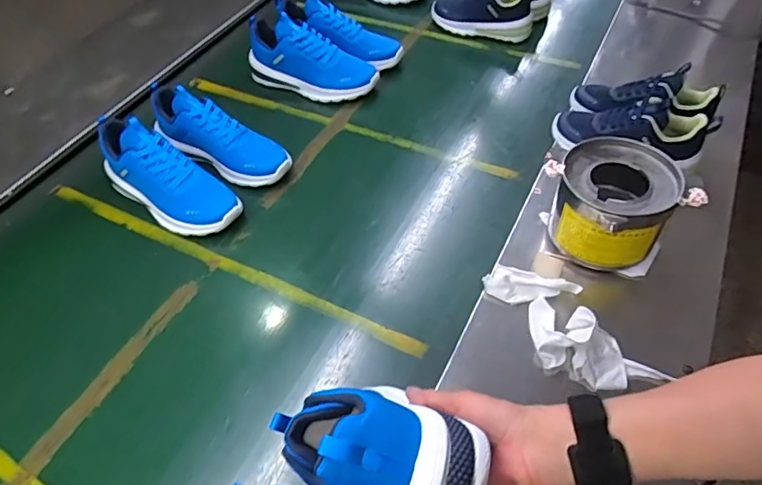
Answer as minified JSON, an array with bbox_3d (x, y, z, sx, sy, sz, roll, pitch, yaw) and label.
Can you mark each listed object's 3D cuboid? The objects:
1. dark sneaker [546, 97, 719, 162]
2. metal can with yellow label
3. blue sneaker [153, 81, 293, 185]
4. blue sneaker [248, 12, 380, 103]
[{"bbox_3d":[0.368,-0.174,0.764,0.215,0.083,0.077,19,57,18],"label":"dark sneaker"},{"bbox_3d":[0.298,-0.039,0.686,0.132,0.137,0.145,16,56,16],"label":"metal can with yellow label"},{"bbox_3d":[-0.265,-0.172,0.843,0.252,0.093,0.083,31,58,3],"label":"blue sneaker"},{"bbox_3d":[-0.131,-0.339,0.978,0.246,0.127,0.096,22,58,20],"label":"blue sneaker"}]

